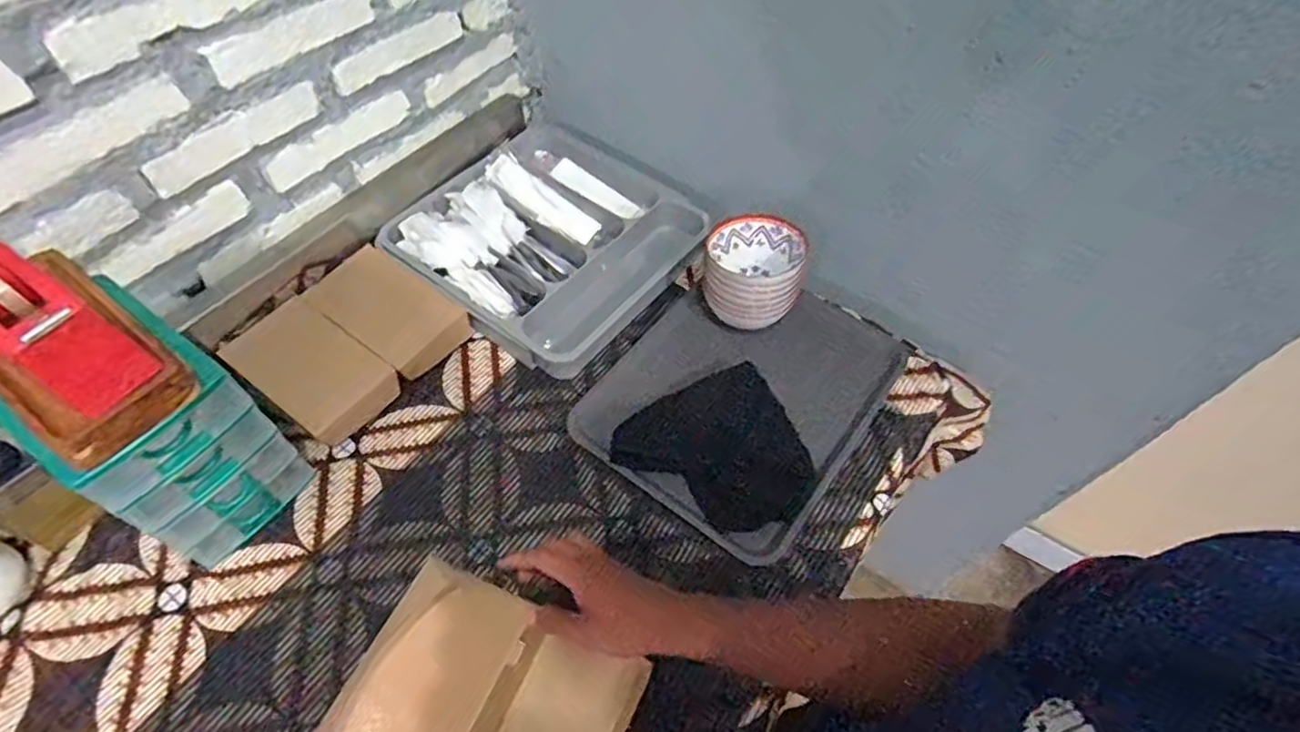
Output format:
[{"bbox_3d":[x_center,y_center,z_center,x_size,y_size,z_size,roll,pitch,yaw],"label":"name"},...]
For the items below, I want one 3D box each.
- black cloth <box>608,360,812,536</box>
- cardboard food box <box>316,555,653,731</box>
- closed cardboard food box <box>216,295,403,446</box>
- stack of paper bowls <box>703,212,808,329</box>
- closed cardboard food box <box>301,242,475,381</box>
[{"bbox_3d":[0.075,0.100,0.704,0.191,0.039,0.181,-23,60,-16],"label":"black cloth"},{"bbox_3d":[-0.133,0.289,0.510,0.202,0.138,0.181,20,58,11],"label":"cardboard food box"},{"bbox_3d":[-0.393,0.009,0.751,0.193,0.047,0.111,32,61,18],"label":"closed cardboard food box"},{"bbox_3d":[0.126,-0.113,0.790,0.121,0.088,0.121,11,57,6],"label":"stack of paper bowls"},{"bbox_3d":[-0.324,-0.061,0.800,0.202,0.050,0.111,33,62,18],"label":"closed cardboard food box"}]

